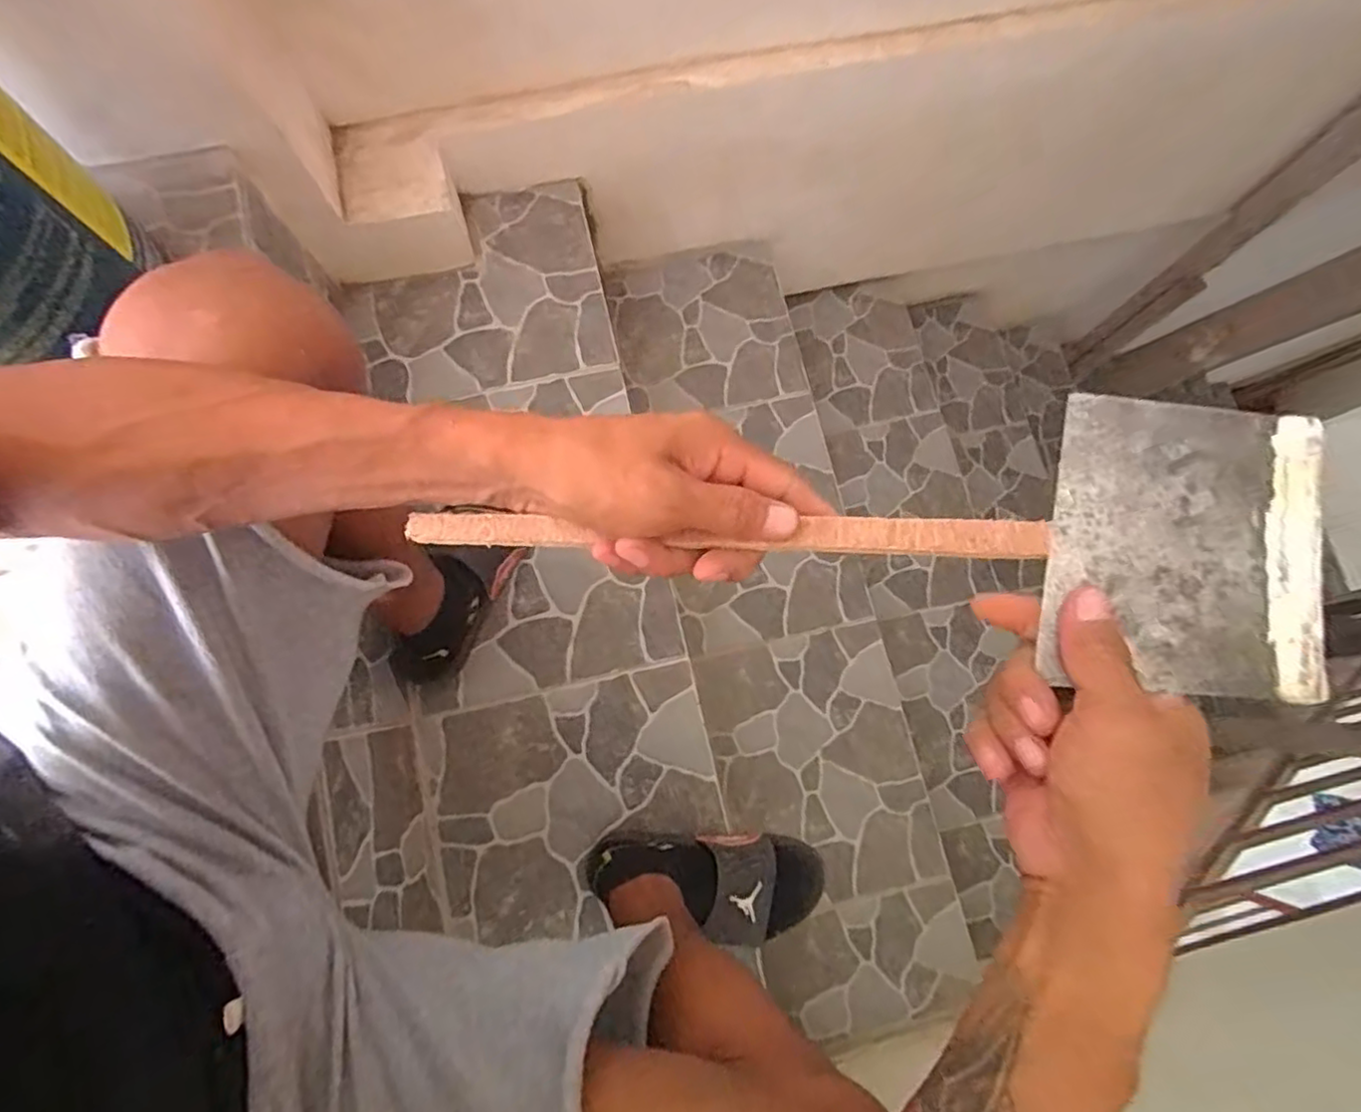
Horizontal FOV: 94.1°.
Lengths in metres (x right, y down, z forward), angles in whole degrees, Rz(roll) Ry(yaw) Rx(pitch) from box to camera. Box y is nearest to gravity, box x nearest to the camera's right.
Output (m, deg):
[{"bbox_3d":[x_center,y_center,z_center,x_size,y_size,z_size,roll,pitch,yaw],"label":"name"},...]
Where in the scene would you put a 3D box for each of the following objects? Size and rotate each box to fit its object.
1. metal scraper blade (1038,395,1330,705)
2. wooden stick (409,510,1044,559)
[{"bbox_3d":[0.210,-0.008,0.269,0.091,0.004,0.128,6,73,27],"label":"metal scraper blade"},{"bbox_3d":[0.020,-0.010,0.293,0.290,0.005,0.018,1,79,2],"label":"wooden stick"}]

